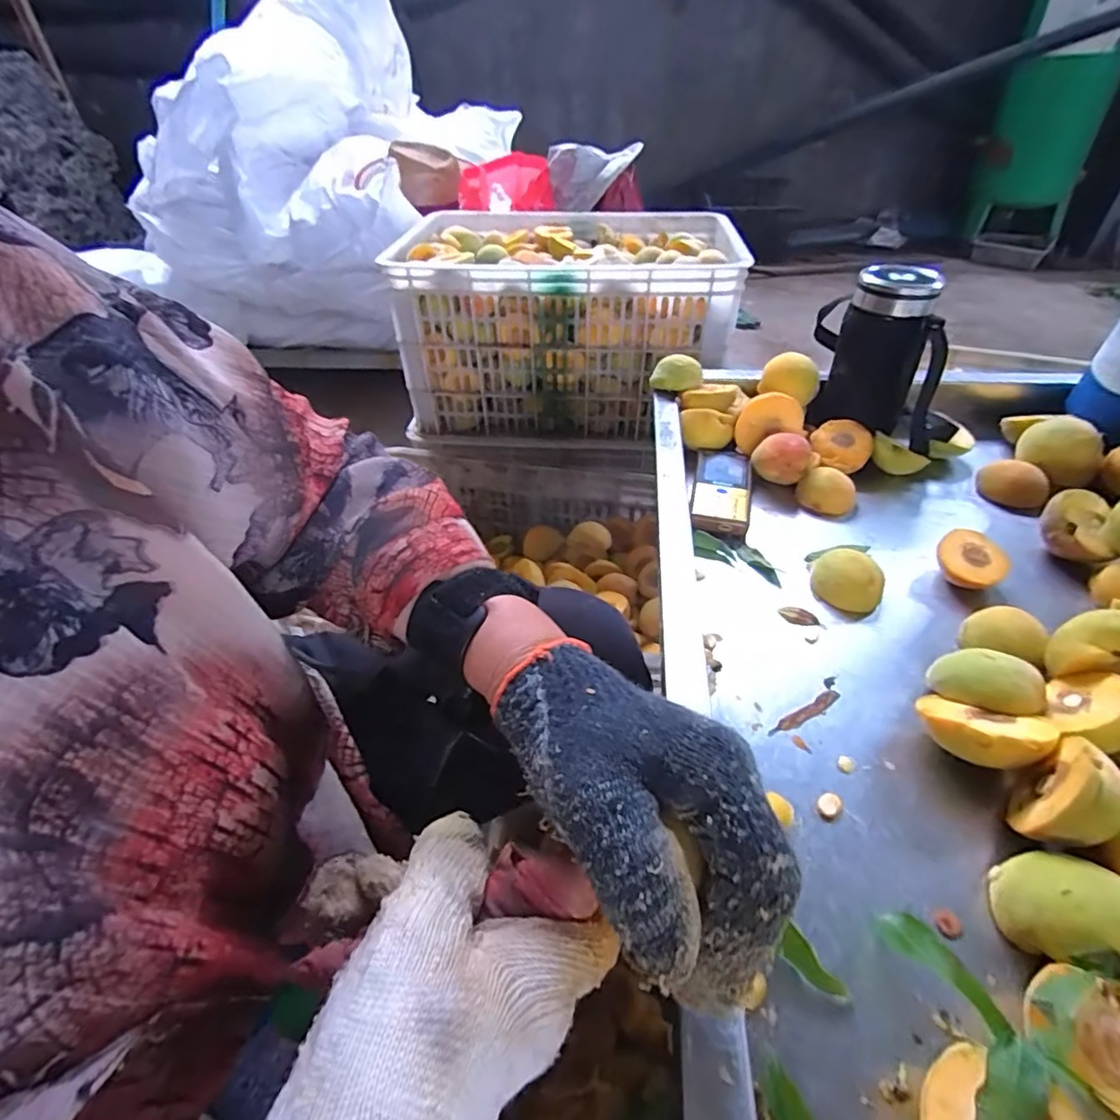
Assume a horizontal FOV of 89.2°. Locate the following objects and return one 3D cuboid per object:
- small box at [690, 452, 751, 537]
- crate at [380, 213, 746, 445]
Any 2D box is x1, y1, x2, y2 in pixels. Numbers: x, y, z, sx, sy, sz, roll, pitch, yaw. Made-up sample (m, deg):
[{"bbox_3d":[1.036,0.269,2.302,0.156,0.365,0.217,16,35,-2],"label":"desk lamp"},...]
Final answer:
[{"bbox_3d":[0.163,-0.070,0.575,0.055,0.019,0.122,8,41,11],"label":"small box"},{"bbox_3d":[0.009,-0.387,0.944,0.476,0.265,0.322,0,40,2],"label":"crate"}]

